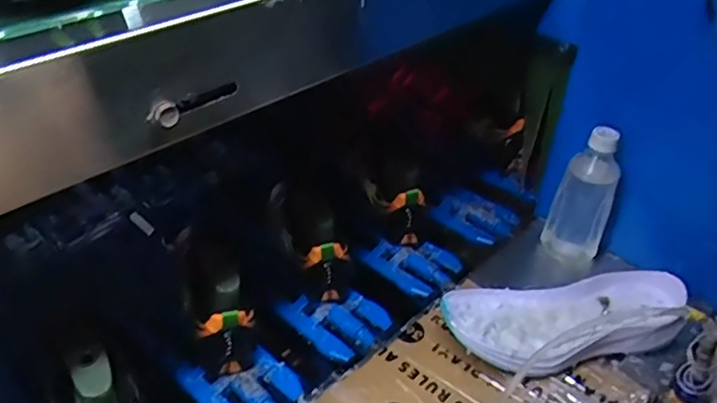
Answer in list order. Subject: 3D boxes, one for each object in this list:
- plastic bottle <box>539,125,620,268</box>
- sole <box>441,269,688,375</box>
[{"bbox_3d":[0.276,-0.007,0.739,0.069,0.176,0.053,18,41,20],"label":"plastic bottle"},{"bbox_3d":[0.225,0.125,0.656,0.269,0.041,0.107,-8,39,-13],"label":"sole"}]

